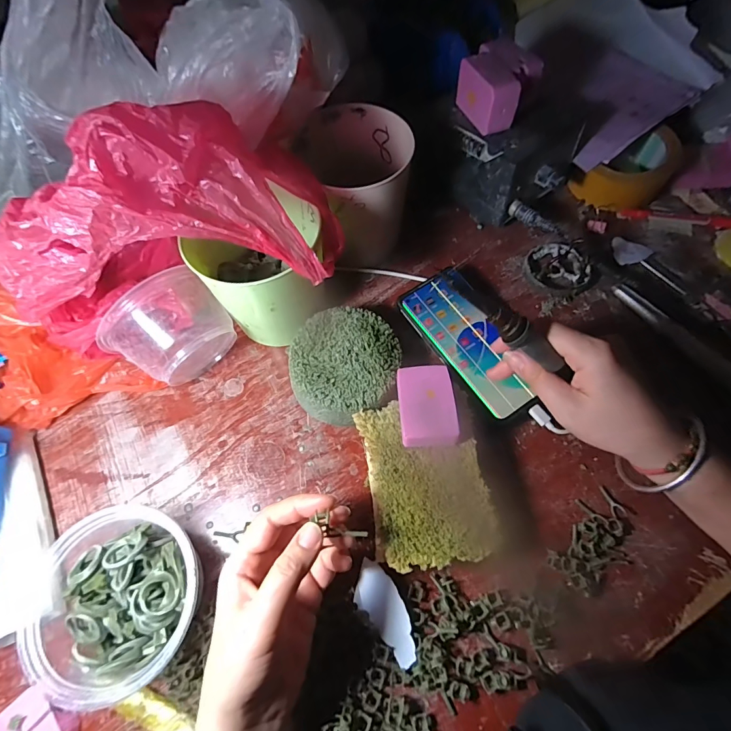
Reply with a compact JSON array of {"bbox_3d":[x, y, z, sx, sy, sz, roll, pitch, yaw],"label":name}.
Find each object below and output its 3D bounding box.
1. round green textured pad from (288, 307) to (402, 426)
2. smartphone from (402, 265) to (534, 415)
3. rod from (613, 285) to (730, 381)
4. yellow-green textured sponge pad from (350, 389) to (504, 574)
[{"bbox_3d":[-0.018,0.001,0.366,0.097,0.043,0.101,-1,66,2],"label":"round green textured pad"},{"bbox_3d":[0.103,-0.027,0.376,0.072,0.010,0.152,-32,69,-11],"label":"smartphone"},{"bbox_3d":[0.339,0.004,0.364,0.025,0.018,0.240,-33,69,-12],"label":"rod"},{"bbox_3d":[0.047,0.093,0.321,0.092,0.041,0.128,-10,66,-2],"label":"yellow-green textured sponge pad"}]

